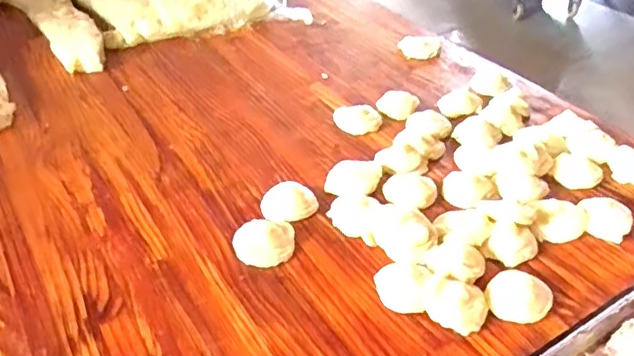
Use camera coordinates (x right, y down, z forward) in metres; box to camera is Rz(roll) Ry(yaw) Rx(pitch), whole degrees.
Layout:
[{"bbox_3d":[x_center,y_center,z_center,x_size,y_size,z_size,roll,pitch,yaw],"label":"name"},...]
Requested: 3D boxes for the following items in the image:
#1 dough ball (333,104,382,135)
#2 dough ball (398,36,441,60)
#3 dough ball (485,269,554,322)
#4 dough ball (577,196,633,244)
[{"bbox_3d":[0.077,-0.113,1.106,0.093,0.033,0.060,7,39,9],"label":"dough ball"},{"bbox_3d":[0.242,-0.309,1.371,0.094,0.023,0.118,7,39,9],"label":"dough ball"},{"bbox_3d":[0.261,0.155,0.753,0.077,0.038,0.070,0,39,0],"label":"dough ball"},{"bbox_3d":[0.430,0.060,0.865,0.074,0.028,0.080,0,39,0],"label":"dough ball"}]

